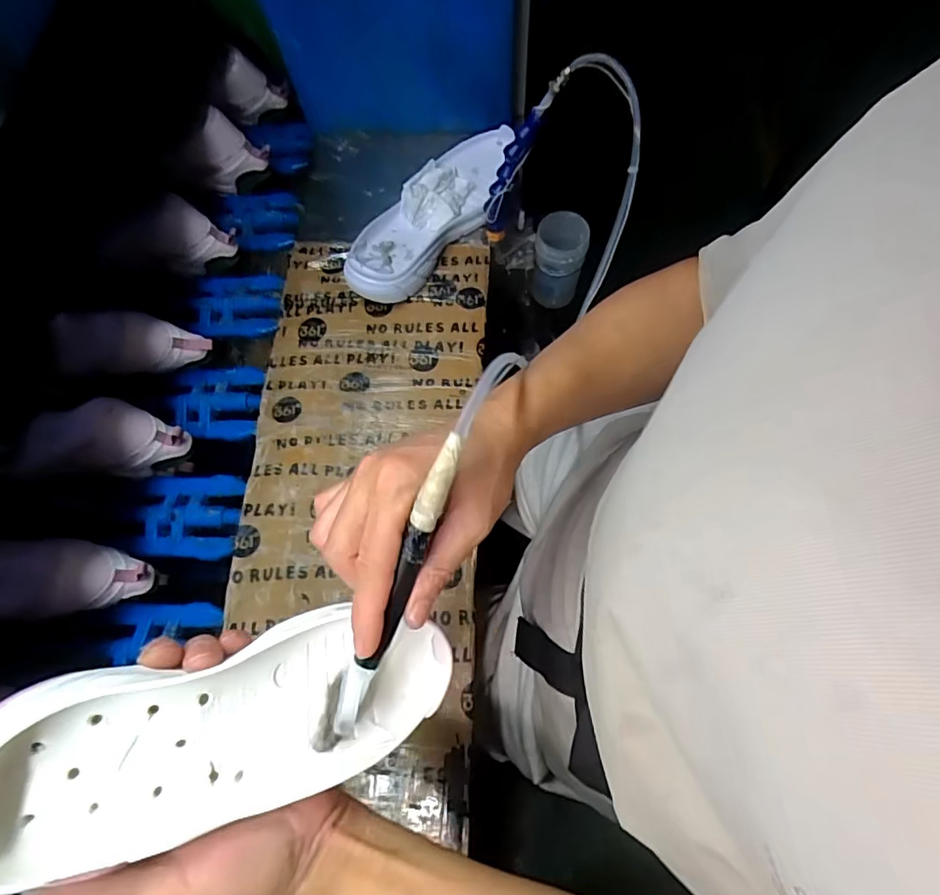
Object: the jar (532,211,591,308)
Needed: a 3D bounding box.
[{"bbox_3d":[0.127,-0.265,0.746,0.067,0.120,0.084,8,70,5],"label":"jar"}]

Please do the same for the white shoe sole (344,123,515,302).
[{"bbox_3d":[-0.042,-0.287,0.635,0.098,0.046,0.285,32,74,13],"label":"white shoe sole"}]

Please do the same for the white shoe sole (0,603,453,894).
[{"bbox_3d":[-0.113,0.137,0.262,0.220,0.030,0.082,0,65,-34],"label":"white shoe sole"}]

